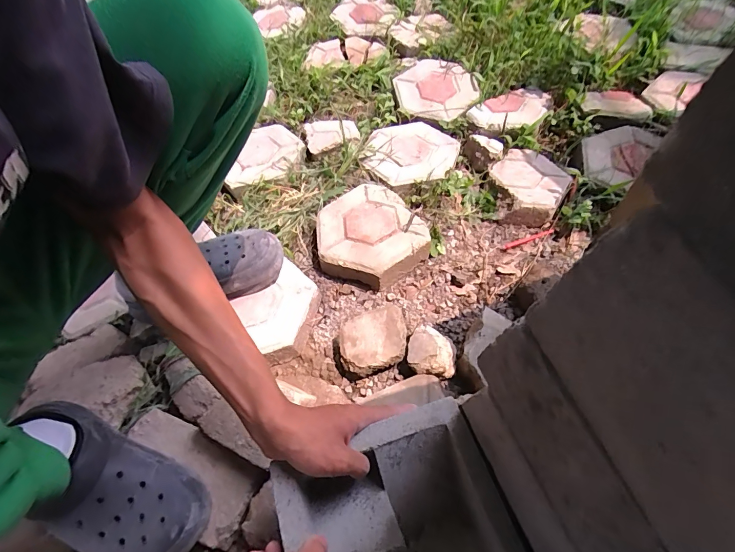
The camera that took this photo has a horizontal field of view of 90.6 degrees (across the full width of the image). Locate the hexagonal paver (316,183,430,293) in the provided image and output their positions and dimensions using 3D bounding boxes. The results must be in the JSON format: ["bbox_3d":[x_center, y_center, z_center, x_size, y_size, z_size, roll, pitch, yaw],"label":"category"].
[{"bbox_3d":[-0.004,-0.078,0.671,0.189,0.055,0.213,-22,58,-7],"label":"hexagonal paver"}]

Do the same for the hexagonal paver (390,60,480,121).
[{"bbox_3d":[0.163,-0.457,0.885,0.186,0.033,0.200,-8,58,2],"label":"hexagonal paver"}]

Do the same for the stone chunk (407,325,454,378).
[{"bbox_3d":[0.094,0.114,0.540,0.067,0.054,0.070,-3,58,5],"label":"stone chunk"}]

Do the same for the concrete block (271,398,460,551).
[{"bbox_3d":[0.027,0.244,0.341,0.186,0.079,0.188,-19,61,-7],"label":"concrete block"}]

